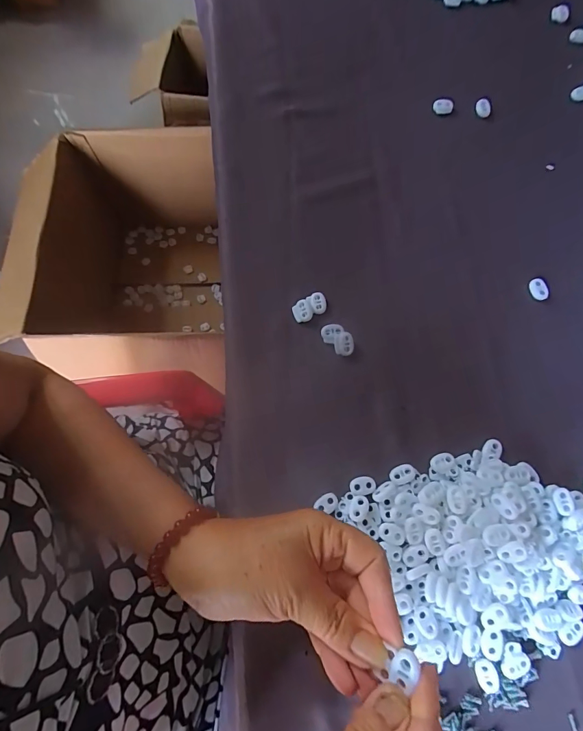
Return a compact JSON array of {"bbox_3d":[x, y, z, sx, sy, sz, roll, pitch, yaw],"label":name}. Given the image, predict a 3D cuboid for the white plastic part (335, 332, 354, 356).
[{"bbox_3d":[0.051,-0.021,0.374,0.018,0.006,0.021,5,75,1],"label":"white plastic part"}]

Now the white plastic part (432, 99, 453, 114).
[{"bbox_3d":[0.178,-0.303,0.453,0.023,0.008,0.015,12,75,3],"label":"white plastic part"}]

